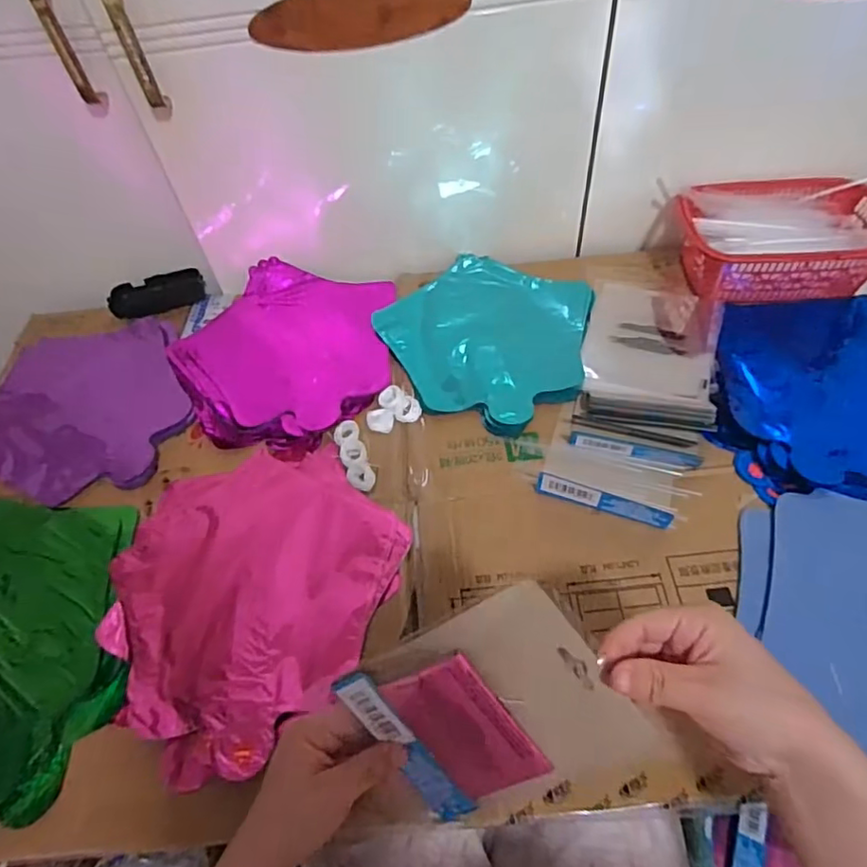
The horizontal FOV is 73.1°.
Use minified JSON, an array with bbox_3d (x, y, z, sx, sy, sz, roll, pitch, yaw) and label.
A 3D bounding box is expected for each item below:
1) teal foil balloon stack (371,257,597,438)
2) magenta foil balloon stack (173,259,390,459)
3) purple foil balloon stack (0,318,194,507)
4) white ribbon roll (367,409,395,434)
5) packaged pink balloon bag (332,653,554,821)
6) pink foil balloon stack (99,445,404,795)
[{"bbox_3d":[0.058,-0.108,0.626,0.218,0.012,0.221,23,60,20],"label":"teal foil balloon stack"},{"bbox_3d":[-0.159,-0.091,0.641,0.232,0.028,0.244,27,61,22],"label":"magenta foil balloon stack"},{"bbox_3d":[-0.366,-0.028,0.608,0.216,0.014,0.221,-14,54,-5],"label":"purple foil balloon stack"},{"bbox_3d":[-0.052,-0.014,0.572,0.026,0.006,0.024,-2,54,3],"label":"white ribbon roll"},{"bbox_3d":[0.007,0.174,0.336,0.088,0.107,0.006,-33,9,27],"label":"packaged pink balloon bag"},{"bbox_3d":[-0.153,0.117,0.484,0.237,0.012,0.232,-40,61,-22],"label":"pink foil balloon stack"}]

